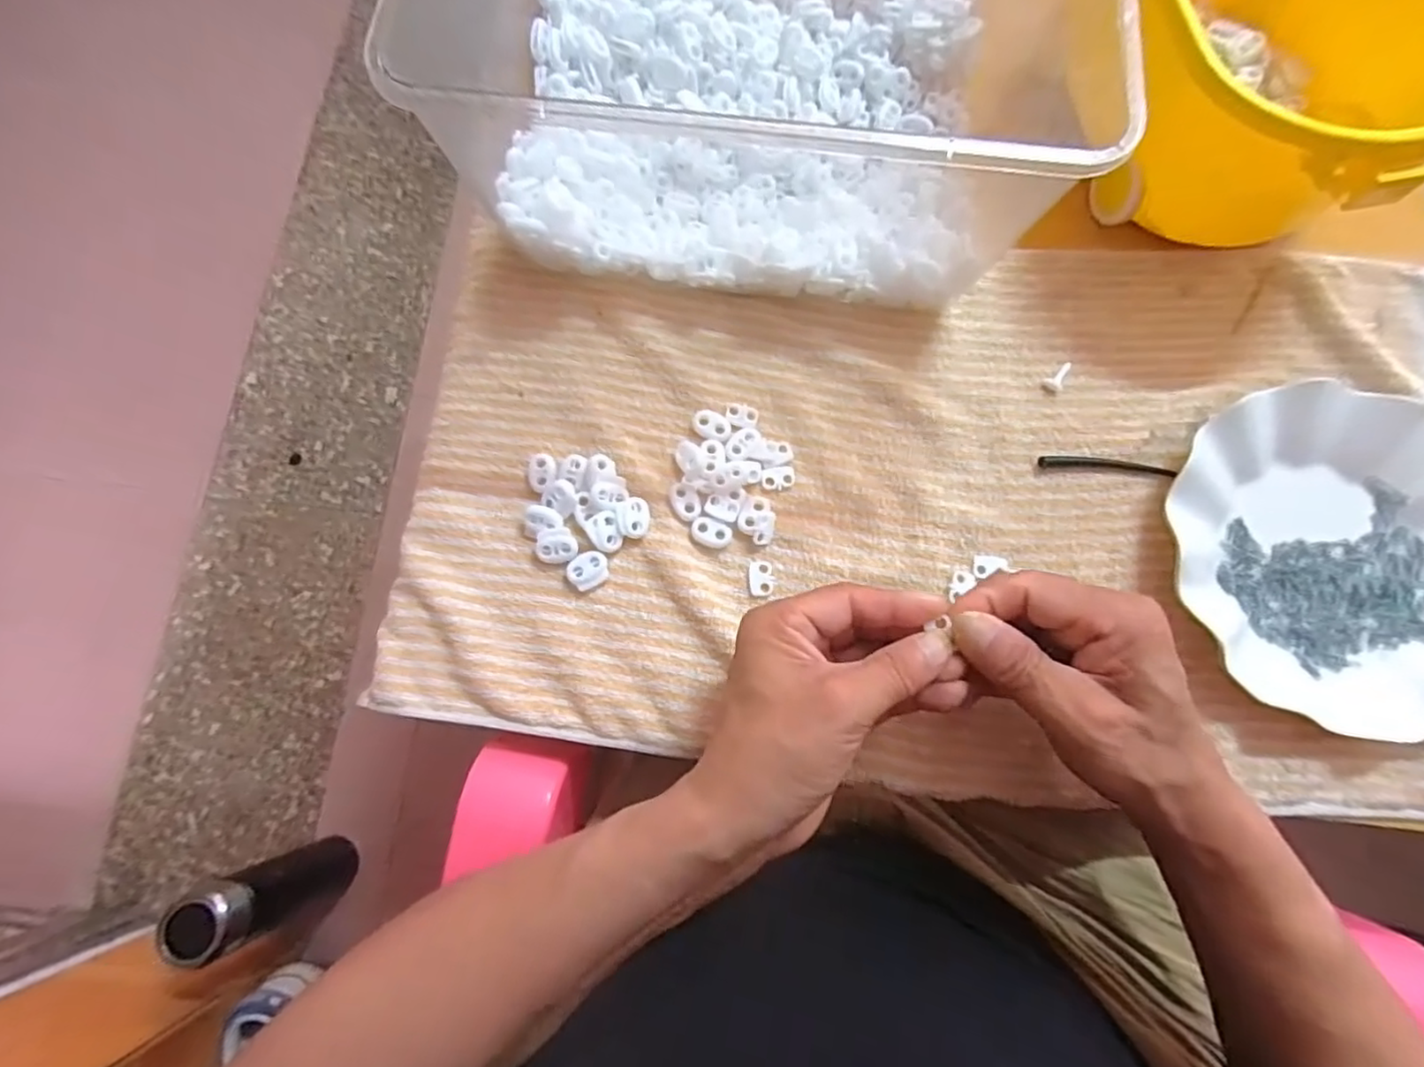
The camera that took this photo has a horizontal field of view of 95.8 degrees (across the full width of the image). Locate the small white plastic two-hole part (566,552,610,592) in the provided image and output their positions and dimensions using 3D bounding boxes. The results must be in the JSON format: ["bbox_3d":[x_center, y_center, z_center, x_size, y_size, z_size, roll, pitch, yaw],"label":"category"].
[{"bbox_3d":[-0.066,0.020,0.346,0.022,0.007,0.017,-25,79,-7],"label":"small white plastic two-hole part"}]

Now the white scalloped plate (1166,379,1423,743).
[{"bbox_3d":[0.334,0.011,0.336,0.182,0.022,0.176,0,73,1],"label":"white scalloped plate"}]

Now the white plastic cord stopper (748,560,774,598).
[{"bbox_3d":[0.026,0.024,0.347,0.013,0.004,0.019,-3,73,0],"label":"white plastic cord stopper"}]

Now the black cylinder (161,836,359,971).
[{"bbox_3d":[-0.435,0.357,0.637,0.069,0.191,0.063,0,77,-1],"label":"black cylinder"}]

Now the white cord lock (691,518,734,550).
[{"bbox_3d":[0.000,0.000,0.351,0.022,0.006,0.014,18,77,3],"label":"white cord lock"}]

